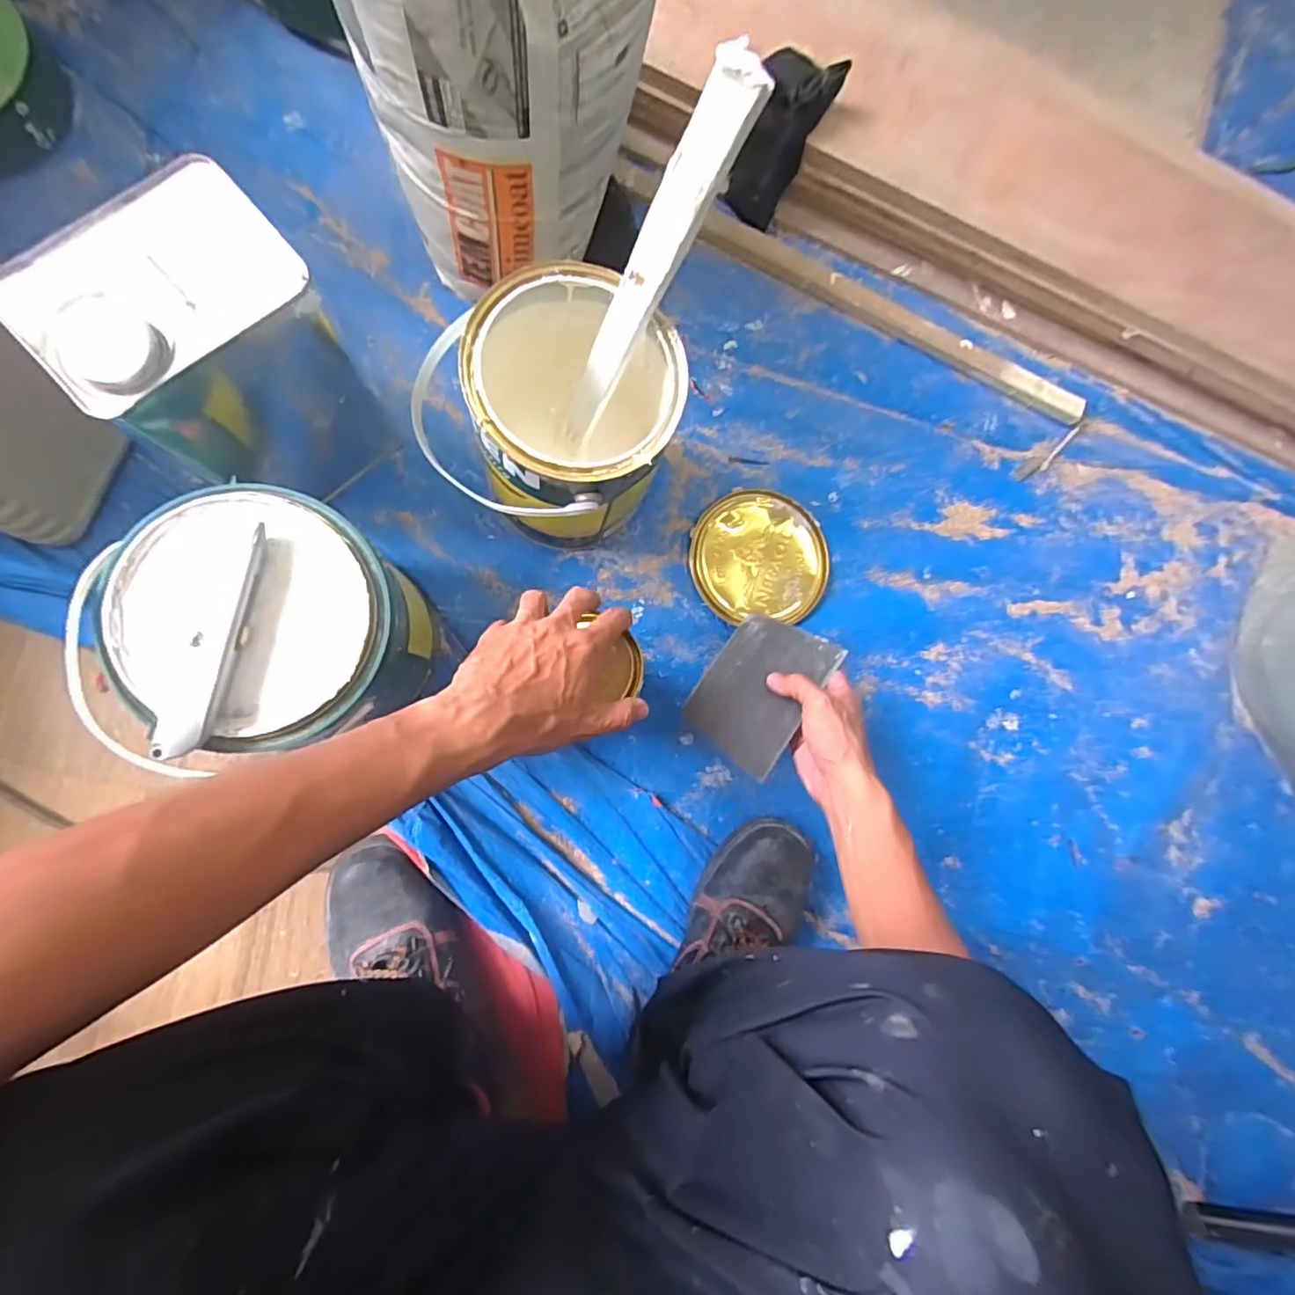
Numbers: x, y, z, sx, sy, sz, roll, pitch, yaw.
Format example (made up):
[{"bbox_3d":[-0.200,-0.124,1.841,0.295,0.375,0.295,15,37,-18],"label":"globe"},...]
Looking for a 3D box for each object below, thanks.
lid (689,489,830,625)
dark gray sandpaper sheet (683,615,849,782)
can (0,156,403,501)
[{"bbox_3d":[0.122,-0.098,0.643,0.147,0.009,0.138,-3,87,-9],"label":"lid"},{"bbox_3d":[0.103,0.036,0.543,0.094,0.008,0.136,34,78,12],"label":"dark gray sandpaper sheet"},{"bbox_3d":[-0.315,-0.214,0.468,0.147,0.237,0.114,-36,92,-9],"label":"can"}]

